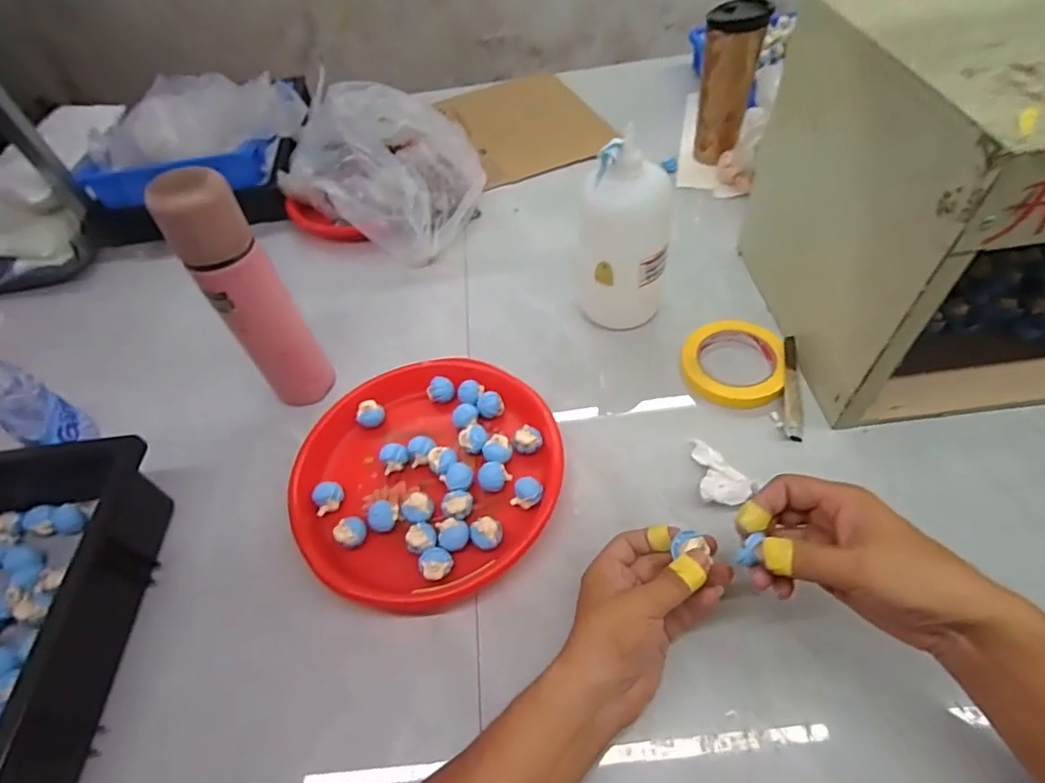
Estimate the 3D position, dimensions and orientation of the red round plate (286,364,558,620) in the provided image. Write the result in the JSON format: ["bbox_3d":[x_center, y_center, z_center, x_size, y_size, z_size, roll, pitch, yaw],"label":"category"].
[{"bbox_3d":[-0.088,0.076,0.513,0.245,0.037,0.244,-4,52,5],"label":"red round plate"}]

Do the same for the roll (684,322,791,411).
[{"bbox_3d":[0.223,-0.035,0.567,0.101,0.015,0.114,4,53,11],"label":"roll"}]

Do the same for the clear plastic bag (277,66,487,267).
[{"bbox_3d":[-0.207,-0.323,0.737,0.290,0.191,0.174,31,66,29],"label":"clear plastic bag"}]

